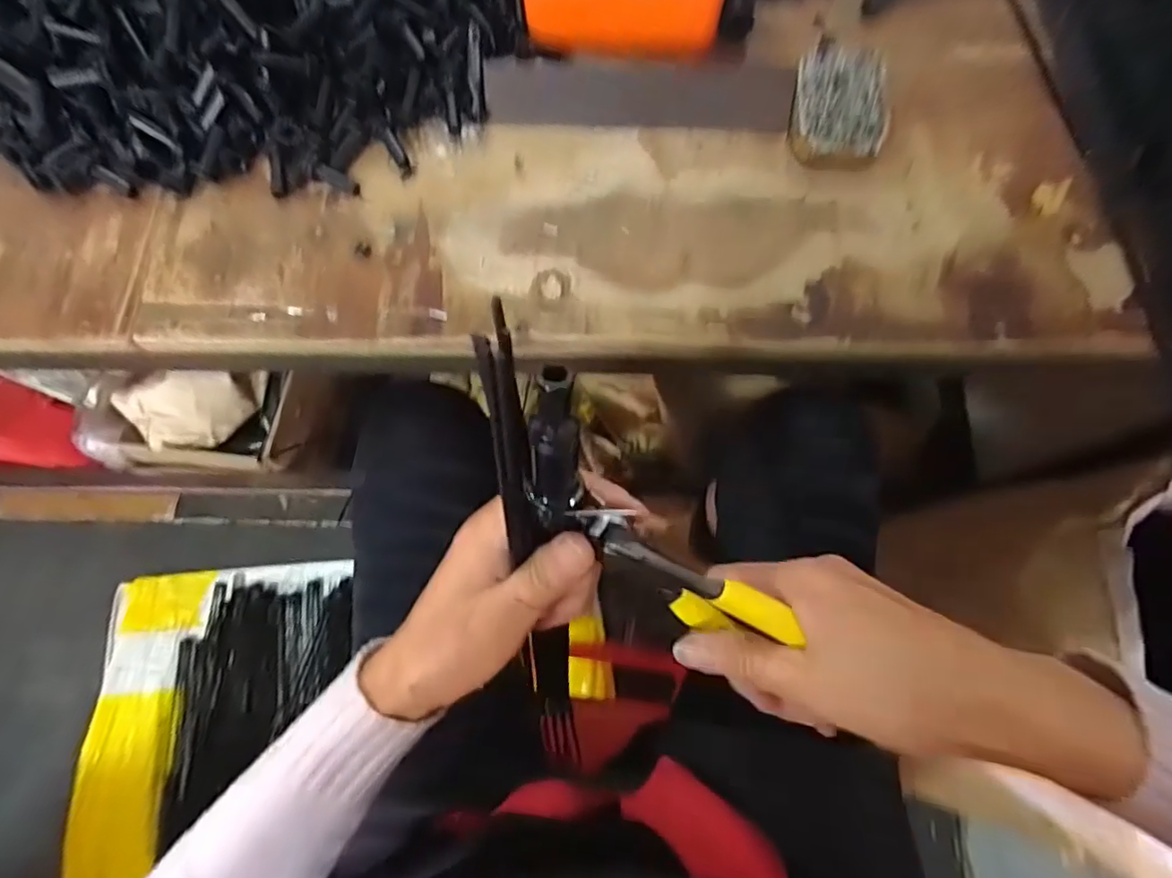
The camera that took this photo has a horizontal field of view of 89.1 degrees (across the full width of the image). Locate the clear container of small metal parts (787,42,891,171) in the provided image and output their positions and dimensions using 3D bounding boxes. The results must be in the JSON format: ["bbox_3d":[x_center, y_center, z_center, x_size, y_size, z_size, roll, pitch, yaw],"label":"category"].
[{"bbox_3d":[0.176,-0.230,0.418,0.062,0.024,0.091,10,73,4],"label":"clear container of small metal parts"}]

